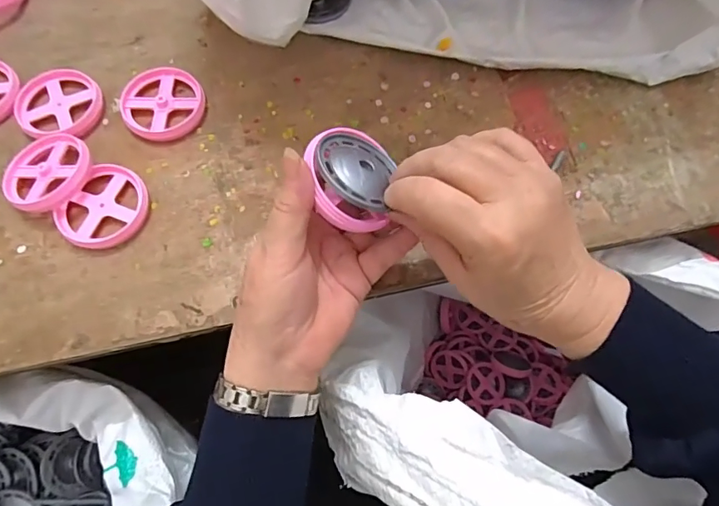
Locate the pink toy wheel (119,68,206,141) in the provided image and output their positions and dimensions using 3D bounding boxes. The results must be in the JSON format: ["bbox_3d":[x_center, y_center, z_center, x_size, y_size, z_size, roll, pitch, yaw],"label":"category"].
[{"bbox_3d":[-0.158,-0.120,0.379,0.063,0.009,0.067,0,70,-1],"label":"pink toy wheel"}]

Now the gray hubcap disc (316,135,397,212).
[{"bbox_3d":[-0.002,-0.050,0.270,0.044,0.006,0.052,27,45,-14],"label":"gray hubcap disc"}]

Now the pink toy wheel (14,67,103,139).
[{"bbox_3d":[-0.245,-0.120,0.378,0.070,0.014,0.062,15,71,5],"label":"pink toy wheel"}]

